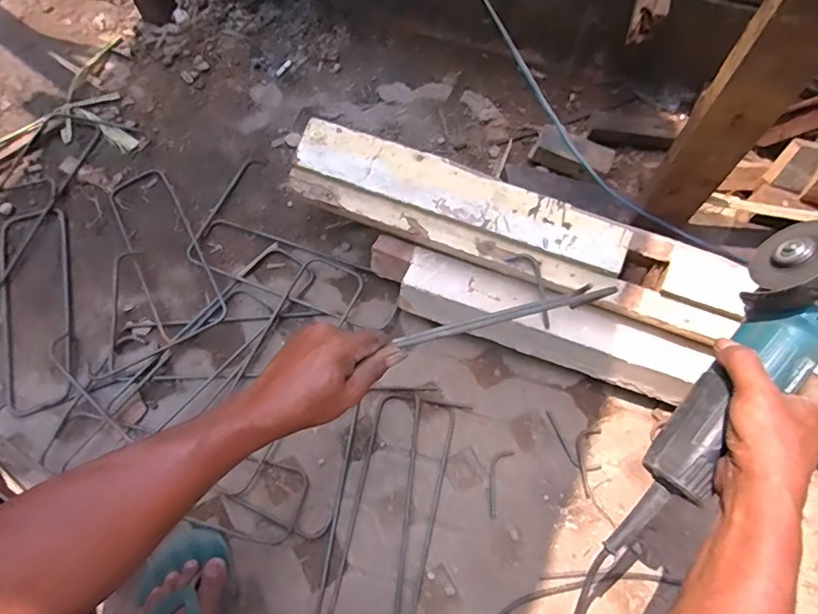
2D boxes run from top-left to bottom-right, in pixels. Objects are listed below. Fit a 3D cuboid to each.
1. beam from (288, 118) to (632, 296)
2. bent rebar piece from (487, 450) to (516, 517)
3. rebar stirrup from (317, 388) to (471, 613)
[{"bbox_3d":[0.059,-0.135,0.719,0.461,0.058,0.109,22,69,9],"label":"beam"},{"bbox_3d":[0.116,0.234,0.691,0.024,0.005,0.089,20,70,9],"label":"bent rebar piece"},{"bbox_3d":[-0.037,0.276,0.665,0.146,0.013,0.357,14,69,7],"label":"rebar stirrup"}]

